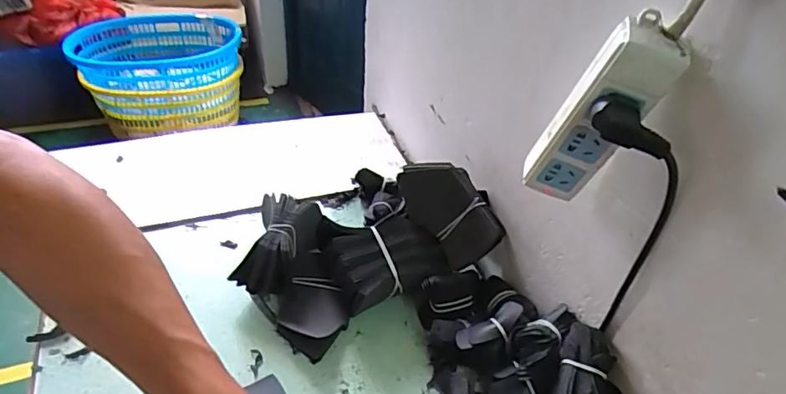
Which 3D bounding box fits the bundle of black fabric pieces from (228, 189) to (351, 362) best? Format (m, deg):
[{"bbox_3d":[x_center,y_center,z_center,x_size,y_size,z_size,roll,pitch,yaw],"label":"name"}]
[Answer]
[{"bbox_3d":[-0.132,0.090,0.653,0.129,0.086,0.218,-4,41,-10],"label":"bundle of black fabric pieces"}]

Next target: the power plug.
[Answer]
[{"bbox_3d":[0.180,-0.052,0.390,0.063,0.028,0.026,41,48,7],"label":"power plug"}]

